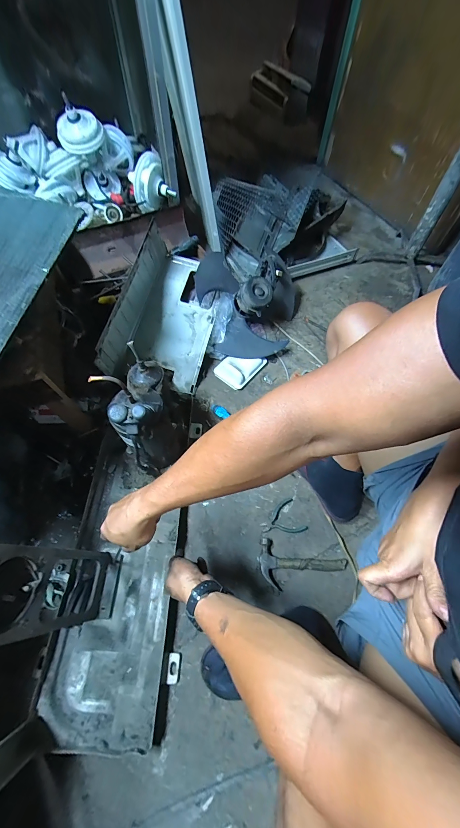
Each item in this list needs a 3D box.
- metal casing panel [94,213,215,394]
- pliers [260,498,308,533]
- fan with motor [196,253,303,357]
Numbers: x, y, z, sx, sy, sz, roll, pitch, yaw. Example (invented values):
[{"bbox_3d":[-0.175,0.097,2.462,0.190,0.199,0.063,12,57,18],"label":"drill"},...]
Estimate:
[{"bbox_3d":[-0.187,-0.317,0.921,0.244,0.231,0.518,12,62,5],"label":"metal casing panel"},{"bbox_3d":[0.137,0.285,0.748,0.109,0.008,0.087,-21,64,-12],"label":"pliers"},{"bbox_3d":[0.063,-0.389,0.999,0.349,0.209,0.359,12,62,5],"label":"fan with motor"}]

